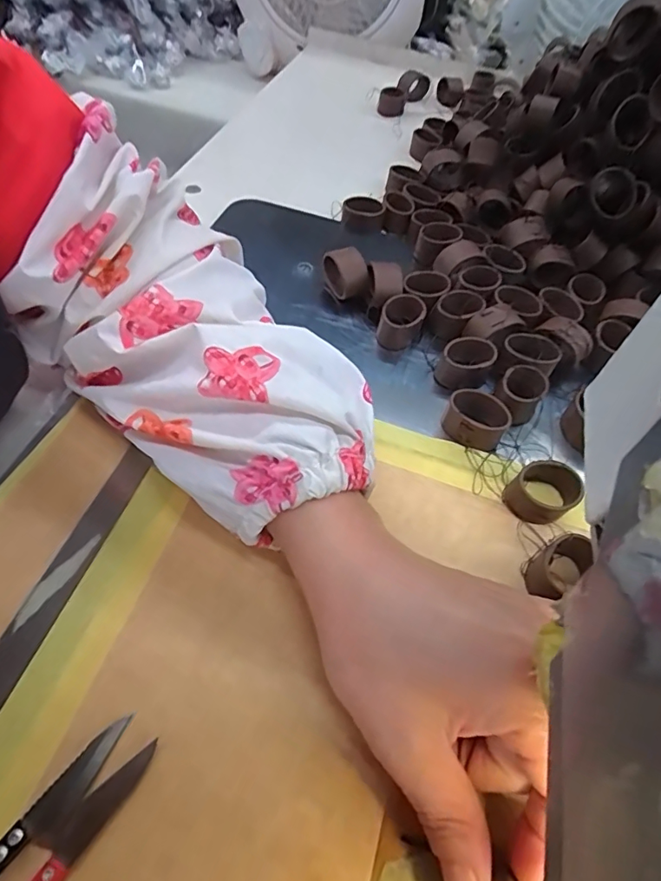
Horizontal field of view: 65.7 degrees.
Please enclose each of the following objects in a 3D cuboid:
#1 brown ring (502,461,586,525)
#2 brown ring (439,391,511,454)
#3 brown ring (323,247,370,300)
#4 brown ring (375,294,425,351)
[{"bbox_3d":[0.104,0.024,0.246,0.032,0.019,0.028,-36,66,-29],"label":"brown ring"},{"bbox_3d":[0.074,-0.009,0.264,0.031,0.018,0.028,21,54,7],"label":"brown ring"},{"bbox_3d":[0.010,-0.104,0.324,0.017,0.032,0.028,-28,63,-25],"label":"brown ring"},{"bbox_3d":[0.042,-0.071,0.308,0.024,0.022,0.029,17,54,4],"label":"brown ring"}]

